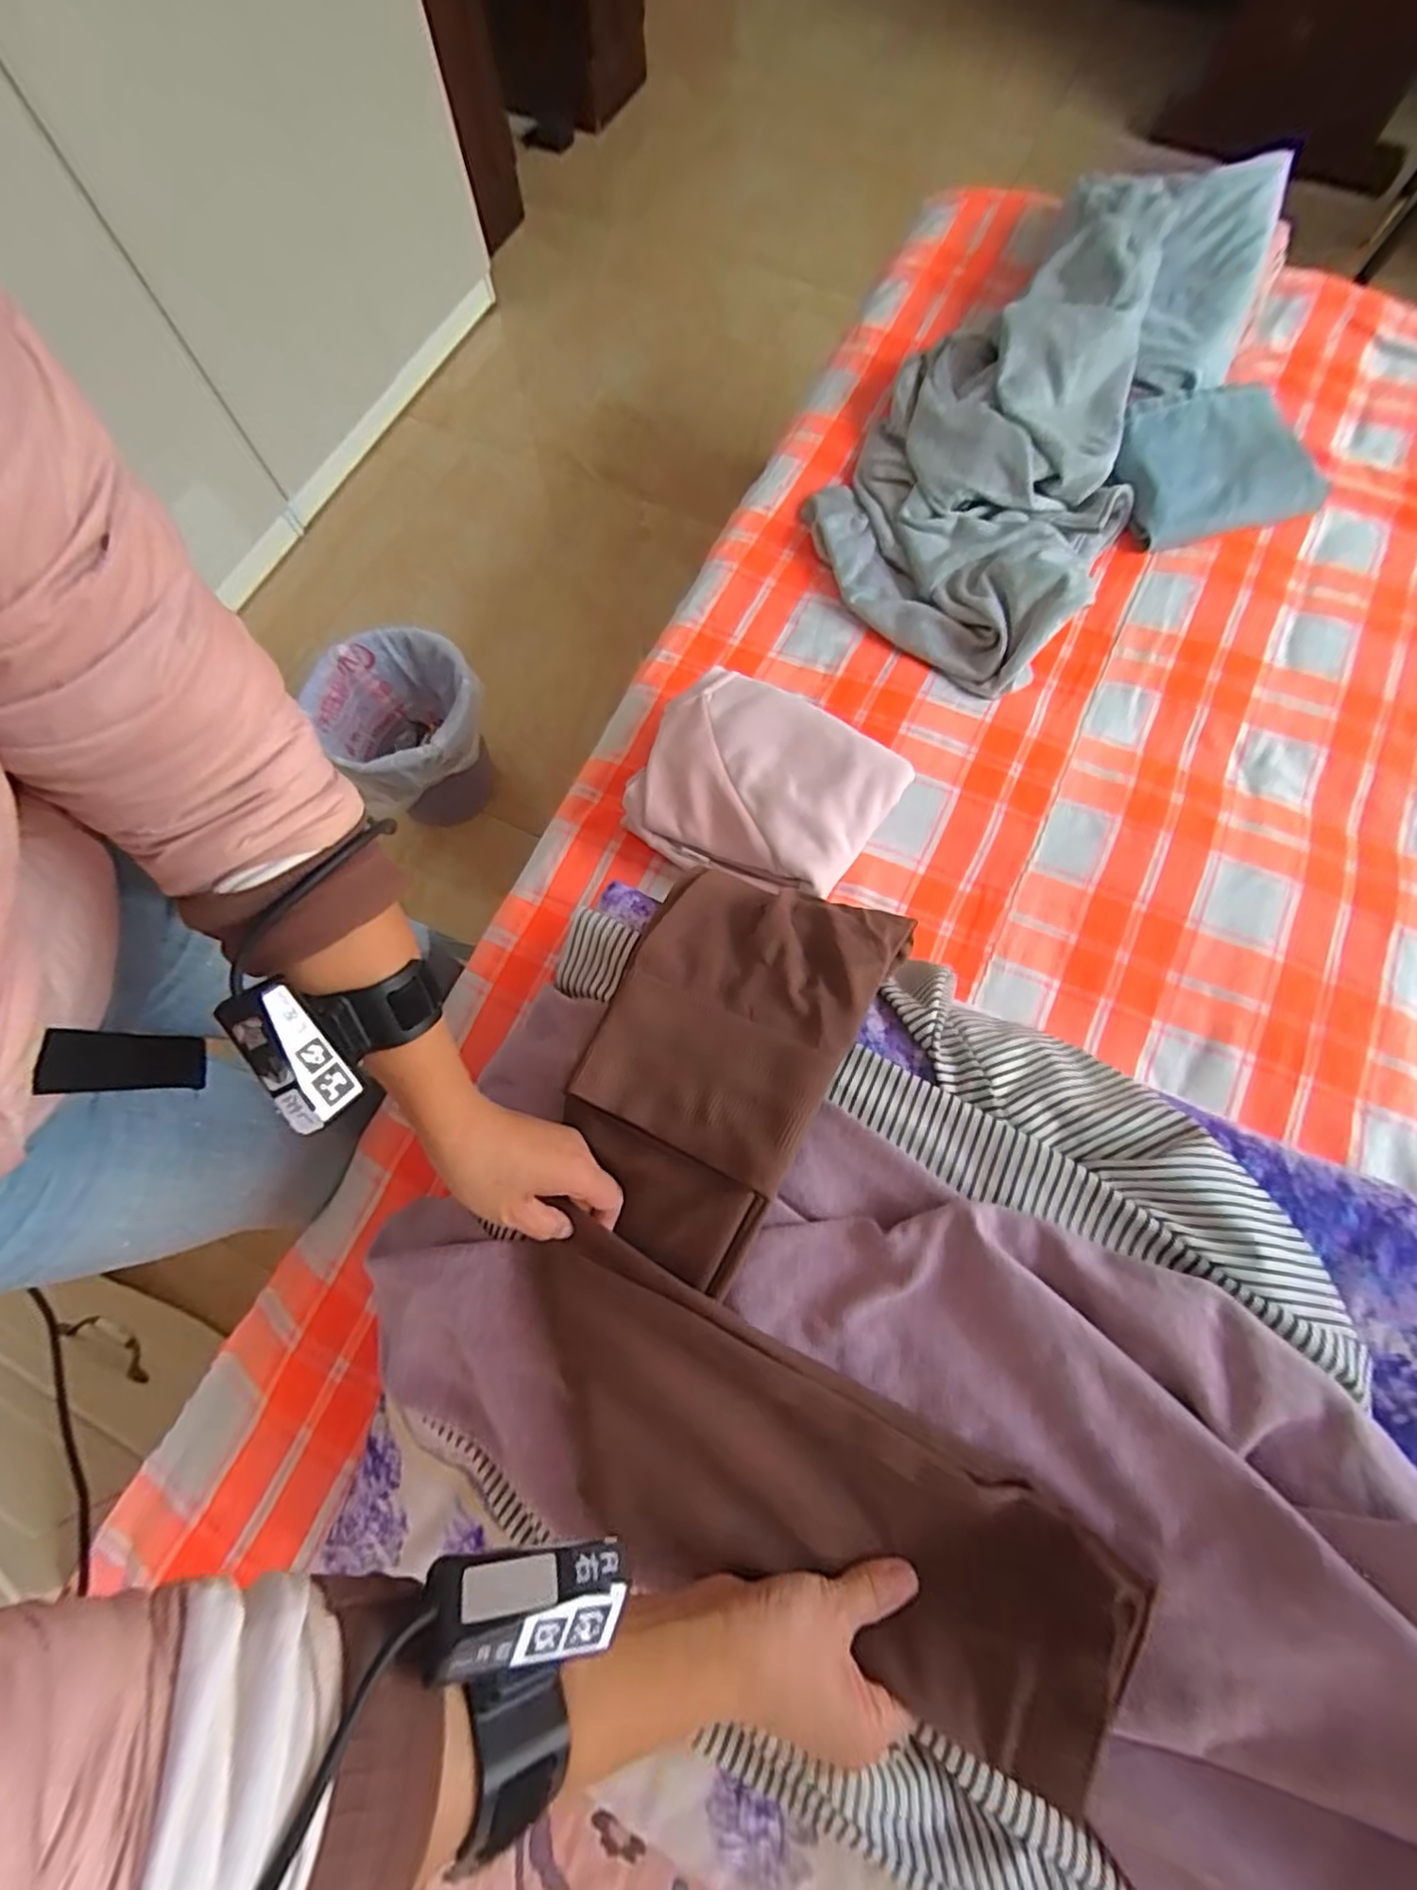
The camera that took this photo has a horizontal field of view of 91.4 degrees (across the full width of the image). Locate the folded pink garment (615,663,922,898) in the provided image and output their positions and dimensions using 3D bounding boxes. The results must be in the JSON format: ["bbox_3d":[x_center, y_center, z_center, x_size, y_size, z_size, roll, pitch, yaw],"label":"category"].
[{"bbox_3d":[0.051,-0.153,0.678,0.238,0.080,0.198,28,75,10],"label":"folded pink garment"}]

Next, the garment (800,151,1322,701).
[{"bbox_3d":[0.454,-0.636,0.837,0.727,0.141,0.457,-32,74,-8],"label":"garment"}]

